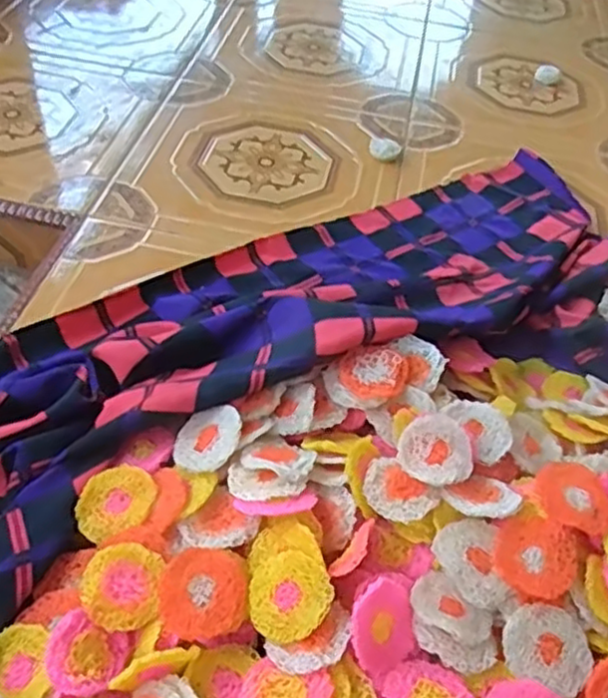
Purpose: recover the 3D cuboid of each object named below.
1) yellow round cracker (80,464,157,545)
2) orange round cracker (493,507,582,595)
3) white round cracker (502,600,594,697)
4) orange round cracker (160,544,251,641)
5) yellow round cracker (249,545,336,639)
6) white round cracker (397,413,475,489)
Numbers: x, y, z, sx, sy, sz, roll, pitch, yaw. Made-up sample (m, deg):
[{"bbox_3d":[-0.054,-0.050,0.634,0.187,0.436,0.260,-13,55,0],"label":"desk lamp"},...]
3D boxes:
[{"bbox_3d":[-0.161,0.128,0.600,0.066,0.006,0.056,-25,63,-6],"label":"yellow round cracker"},{"bbox_3d":[0.184,0.160,0.555,0.062,0.013,0.066,3,48,-4],"label":"orange round cracker"},{"bbox_3d":[0.185,0.224,0.531,0.064,0.004,0.057,24,78,11],"label":"white round cracker"},{"bbox_3d":[-0.075,0.187,0.544,0.064,0.009,0.068,-1,64,-9],"label":"orange round cracker"},{"bbox_3d":[-0.010,0.187,0.538,0.063,0.007,0.063,-6,71,18],"label":"yellow round cracker"},{"bbox_3d":[0.113,0.086,0.598,0.062,0.008,0.064,3,53,-4],"label":"white round cracker"}]

